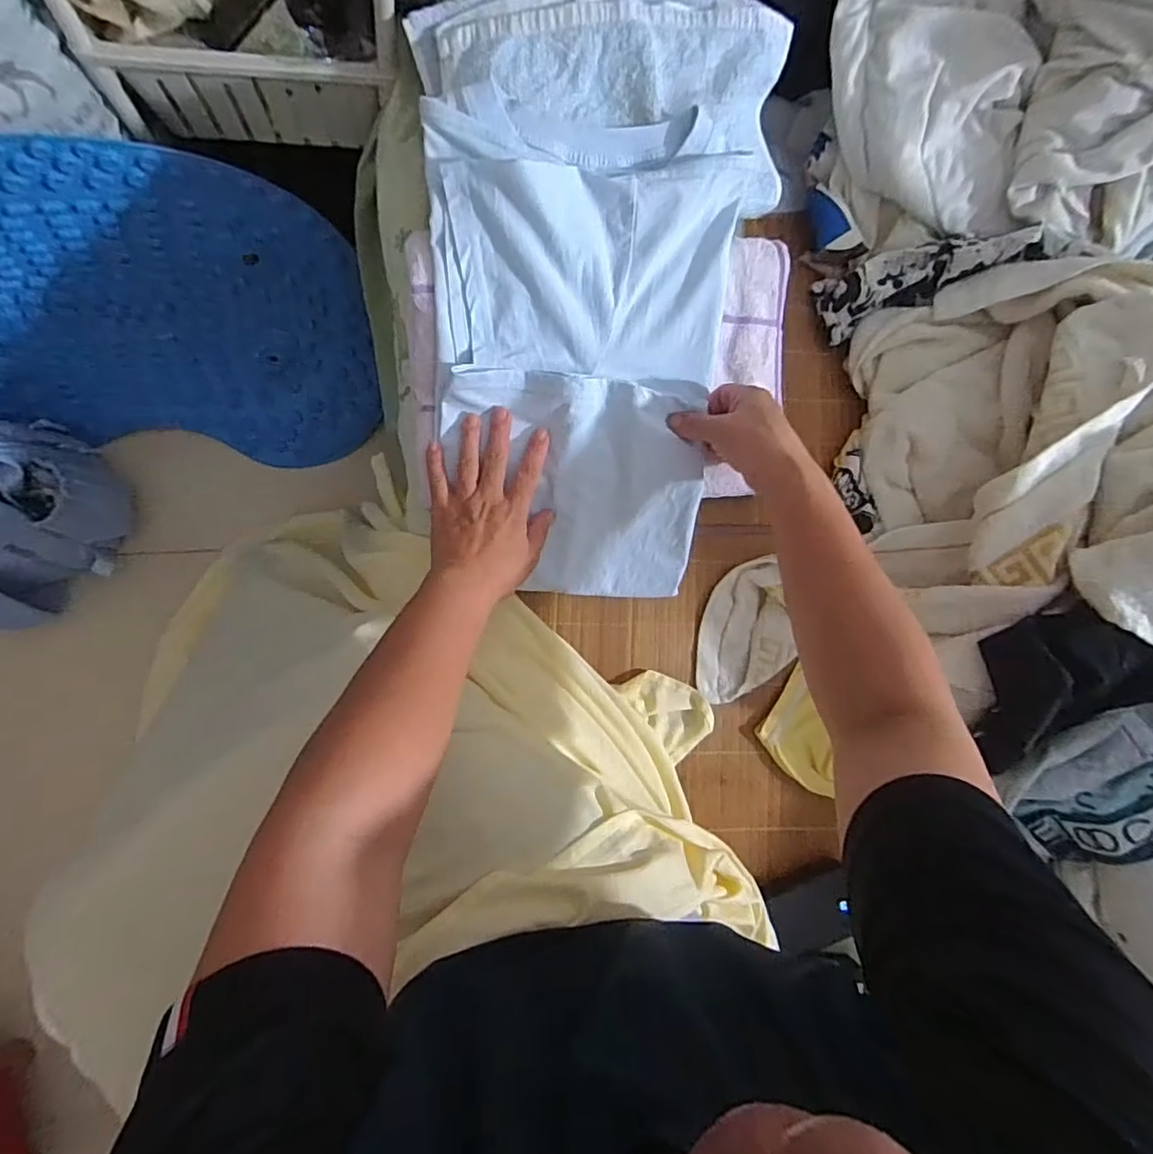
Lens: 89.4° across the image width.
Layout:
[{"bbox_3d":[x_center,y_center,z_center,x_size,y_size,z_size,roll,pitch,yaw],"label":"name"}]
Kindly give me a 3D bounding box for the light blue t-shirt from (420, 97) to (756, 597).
[{"bbox_3d":[0.011,-0.175,0.504,0.256,0.048,0.396,-4,104,-11],"label":"light blue t-shirt"}]

